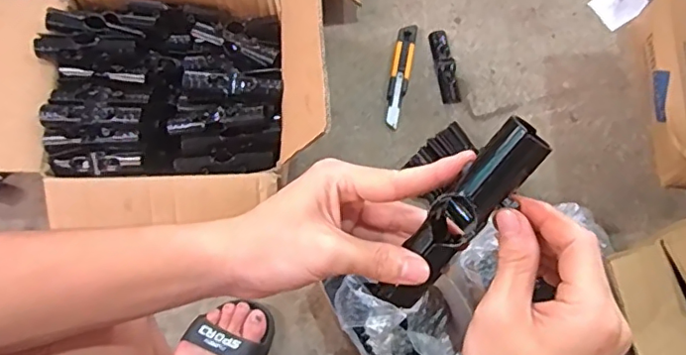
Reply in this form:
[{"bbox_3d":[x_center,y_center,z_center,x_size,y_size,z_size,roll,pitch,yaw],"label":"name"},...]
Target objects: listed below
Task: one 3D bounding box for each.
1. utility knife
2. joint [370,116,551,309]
[{"bbox_3d":[0.095,-0.171,0.920,0.033,0.017,0.189,11,73,2],"label":"utility knife"},{"bbox_3d":[0.071,0.024,0.335,0.030,0.033,0.133,38,110,9],"label":"joint"}]

